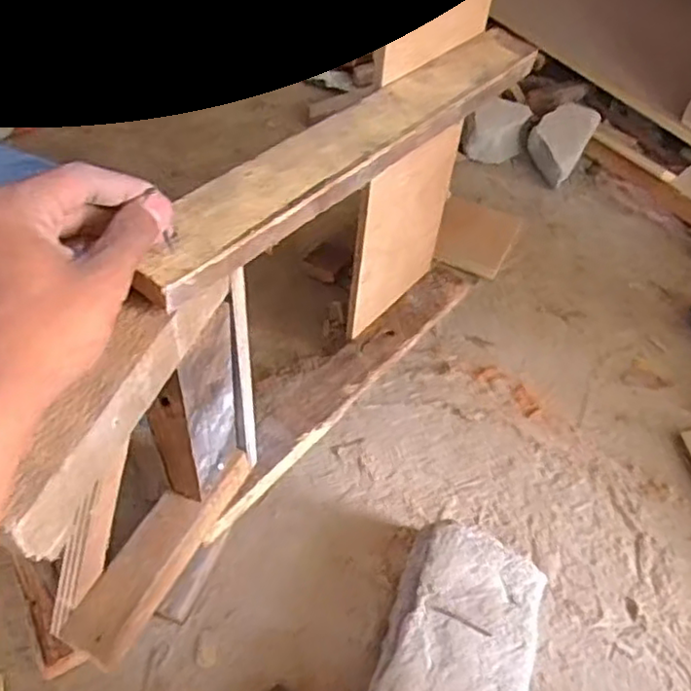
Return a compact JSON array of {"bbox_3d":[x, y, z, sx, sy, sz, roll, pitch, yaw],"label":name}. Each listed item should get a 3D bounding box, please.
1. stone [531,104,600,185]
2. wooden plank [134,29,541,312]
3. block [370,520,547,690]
[{"bbox_3d":[0.345,-0.327,1.058,0.079,0.075,0.148,27,52,16],"label":"stone"},{"bbox_3d":[0.012,-0.149,0.472,0.060,0.021,0.412,33,53,20],"label":"wooden plank"},{"bbox_3d":[0.090,0.266,0.554,0.118,0.077,0.204,18,51,9],"label":"block"}]

